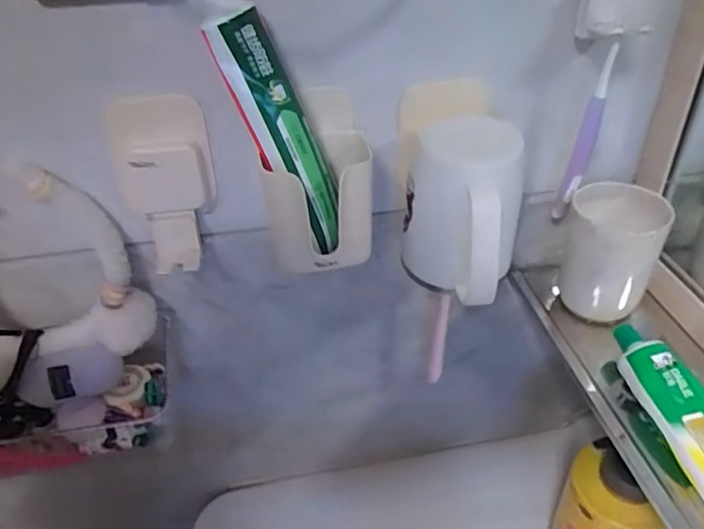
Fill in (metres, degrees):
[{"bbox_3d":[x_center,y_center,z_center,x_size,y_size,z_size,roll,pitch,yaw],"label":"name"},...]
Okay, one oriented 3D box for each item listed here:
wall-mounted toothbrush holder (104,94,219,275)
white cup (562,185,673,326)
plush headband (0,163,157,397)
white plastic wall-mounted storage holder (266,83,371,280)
[{"bbox_3d":[-0.133,-0.052,0.431,0.069,0.125,0.038,-10,37,-9],"label":"wall-mounted toothbrush holder"},{"bbox_3d":[0.213,-0.010,0.499,0.072,0.095,0.070,11,39,18],"label":"white cup"},{"bbox_3d":[-0.236,0.012,0.444,0.147,0.152,0.067,-11,38,-10],"label":"plush headband"},{"bbox_3d":[-0.023,-0.060,0.438,0.075,0.108,0.078,-1,37,2],"label":"white plastic wall-mounted storage holder"}]

